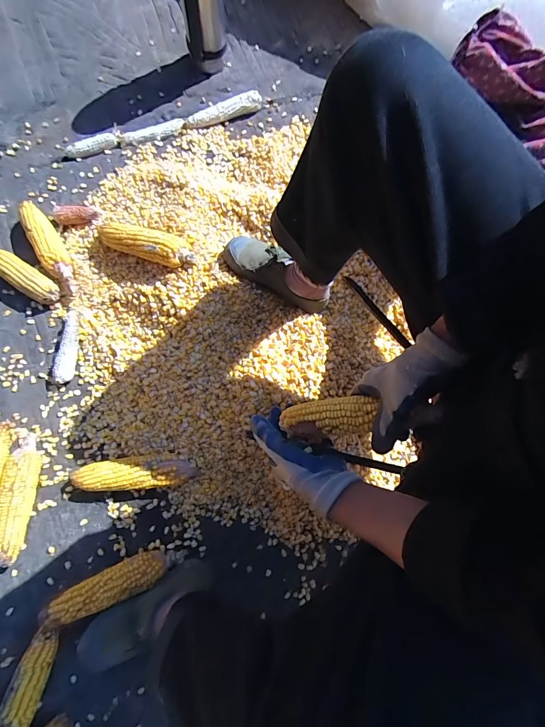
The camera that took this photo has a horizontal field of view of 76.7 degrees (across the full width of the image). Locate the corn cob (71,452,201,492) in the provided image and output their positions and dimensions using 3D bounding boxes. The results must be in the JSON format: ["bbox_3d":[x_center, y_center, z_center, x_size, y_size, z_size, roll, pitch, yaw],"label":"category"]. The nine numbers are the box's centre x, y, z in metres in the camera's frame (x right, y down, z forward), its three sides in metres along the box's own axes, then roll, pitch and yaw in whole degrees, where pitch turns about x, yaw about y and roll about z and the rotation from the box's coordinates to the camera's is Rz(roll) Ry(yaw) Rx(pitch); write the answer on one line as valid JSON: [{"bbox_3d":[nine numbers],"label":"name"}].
[{"bbox_3d":[-0.248,0.200,0.629,0.221,0.057,0.061,-6,77,-6],"label":"corn cob"}]

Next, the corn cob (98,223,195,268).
[{"bbox_3d":[-0.260,-0.244,0.687,0.221,0.042,0.058,19,78,16],"label":"corn cob"}]

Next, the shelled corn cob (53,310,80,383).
[{"bbox_3d":[-0.405,-0.035,0.685,0.038,0.035,0.145,6,76,-3],"label":"shelled corn cob"}]

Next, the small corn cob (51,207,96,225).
[{"bbox_3d":[-0.430,-0.322,0.749,0.085,0.035,0.037,-13,78,-7],"label":"small corn cob"}]

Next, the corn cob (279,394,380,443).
[{"bbox_3d":[0.071,0.069,0.423,0.114,0.036,0.048,-16,78,28],"label":"corn cob"}]

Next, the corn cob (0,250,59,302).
[{"bbox_3d":[-0.508,-0.176,0.702,0.158,0.049,0.054,32,78,4],"label":"corn cob"}]

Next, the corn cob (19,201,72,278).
[{"bbox_3d":[-0.474,-0.256,0.717,0.053,0.061,0.191,-30,81,-9],"label":"corn cob"}]

